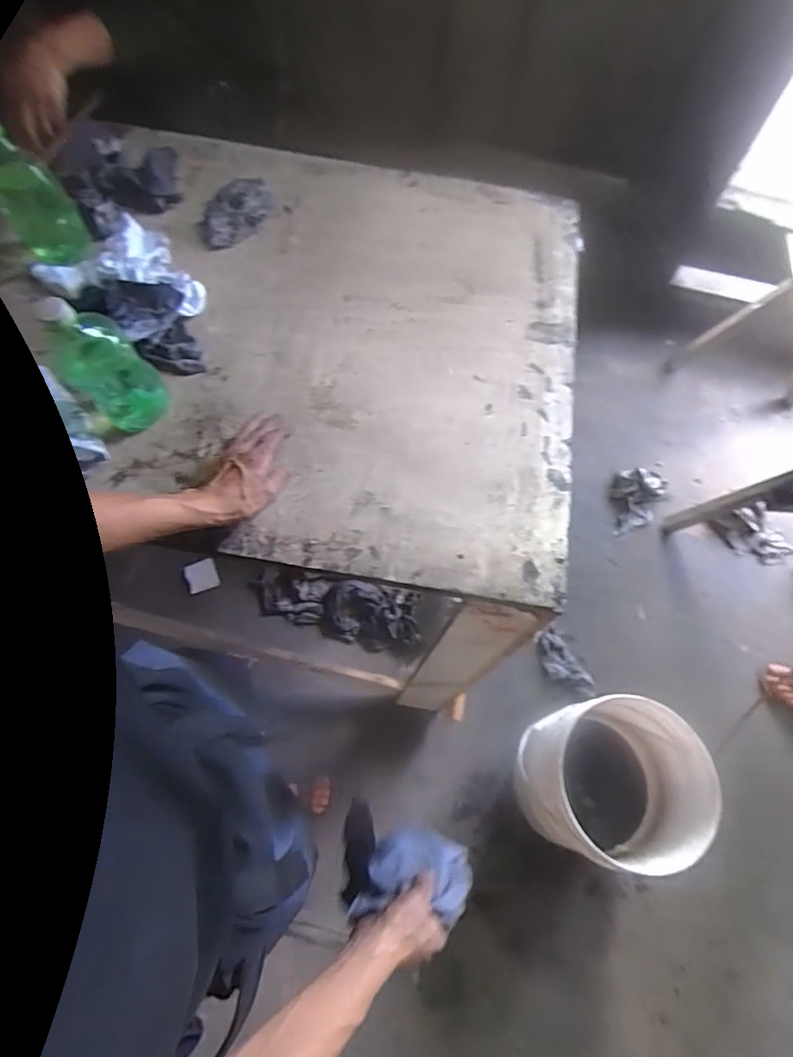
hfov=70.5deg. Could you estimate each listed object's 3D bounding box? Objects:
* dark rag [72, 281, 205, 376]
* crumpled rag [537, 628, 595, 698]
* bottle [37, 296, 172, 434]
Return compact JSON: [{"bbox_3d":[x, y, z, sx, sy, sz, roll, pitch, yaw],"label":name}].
[{"bbox_3d":[-0.361,-0.305,0.806,0.220,0.057,0.112,39,70,15],"label":"dark rag"},{"bbox_3d":[0.433,0.361,1.472,0.096,0.034,0.188,-28,69,-14],"label":"crumpled rag"},{"bbox_3d":[-0.349,-0.192,0.690,0.088,0.168,0.071,-30,70,-15],"label":"bottle"}]

